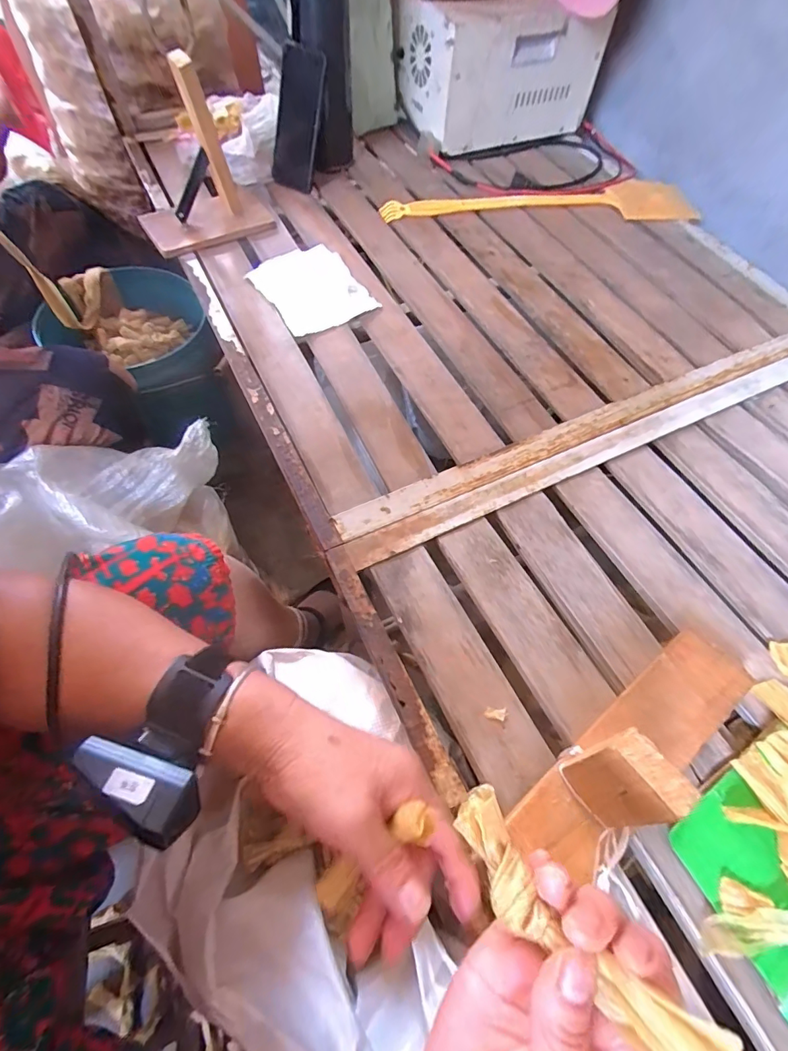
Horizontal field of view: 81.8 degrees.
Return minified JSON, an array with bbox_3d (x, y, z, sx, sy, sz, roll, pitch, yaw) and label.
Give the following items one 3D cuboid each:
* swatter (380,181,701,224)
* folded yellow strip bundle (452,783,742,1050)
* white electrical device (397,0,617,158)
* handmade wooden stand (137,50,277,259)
[{"bbox_3d":[0.239,-0.542,0.756,0.521,0.018,0.110,-4,61,-3],"label":"swatter"},{"bbox_3d":[0.074,0.167,0.185,0.031,0.029,0.121,-40,45,-21],"label":"folded yellow strip bundle"},{"bbox_3d":[0.179,-0.799,0.803,0.305,0.183,0.177,-21,65,-13],"label":"white electrical device"},{"bbox_3d":[-0.277,-0.493,0.607,0.177,0.179,0.124,-26,66,-15],"label":"handmade wooden stand"}]

